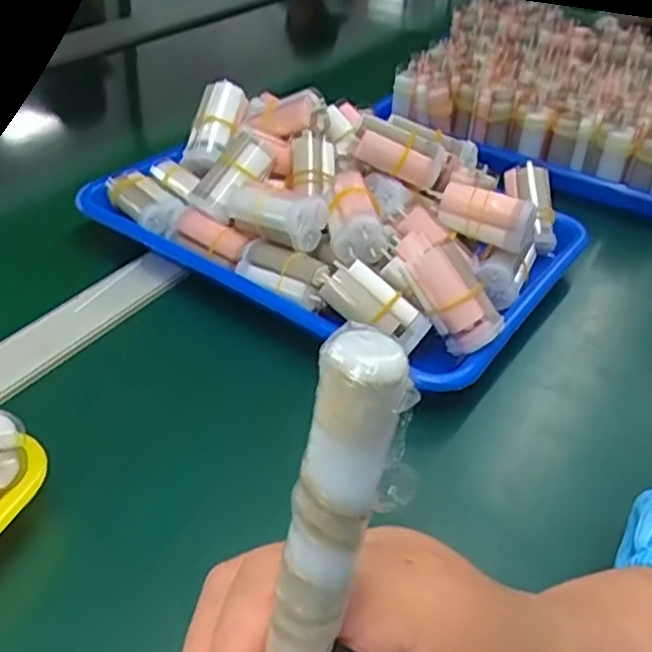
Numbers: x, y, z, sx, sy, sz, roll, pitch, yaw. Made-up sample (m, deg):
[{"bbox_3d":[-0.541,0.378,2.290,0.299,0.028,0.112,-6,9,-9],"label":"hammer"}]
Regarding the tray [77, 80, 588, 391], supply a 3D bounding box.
[{"bbox_3d":[0.011,-0.103,0.510,0.323,0.073,0.243,25,42,26],"label":"tray"}]

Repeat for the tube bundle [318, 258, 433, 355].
[{"bbox_3d":[0.030,-0.013,0.413,0.068,0.026,0.024,31,41,1],"label":"tube bundle"}]

